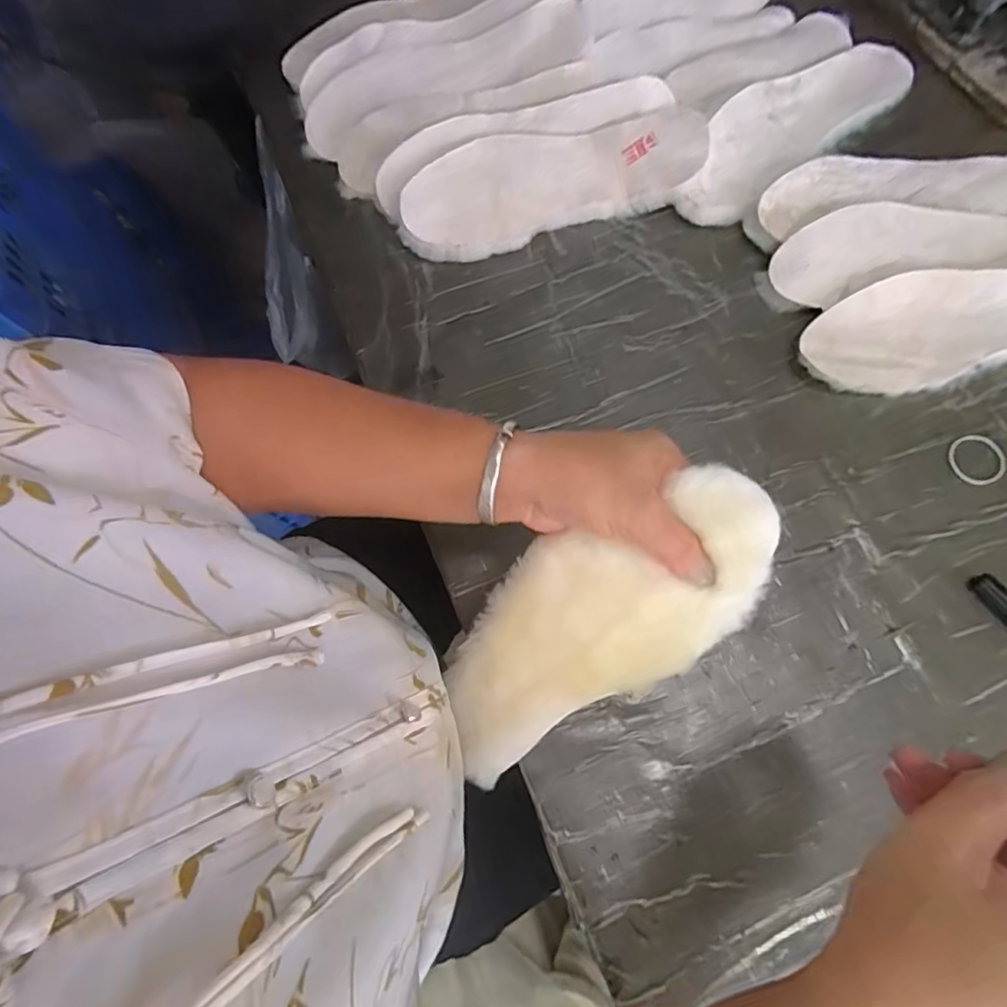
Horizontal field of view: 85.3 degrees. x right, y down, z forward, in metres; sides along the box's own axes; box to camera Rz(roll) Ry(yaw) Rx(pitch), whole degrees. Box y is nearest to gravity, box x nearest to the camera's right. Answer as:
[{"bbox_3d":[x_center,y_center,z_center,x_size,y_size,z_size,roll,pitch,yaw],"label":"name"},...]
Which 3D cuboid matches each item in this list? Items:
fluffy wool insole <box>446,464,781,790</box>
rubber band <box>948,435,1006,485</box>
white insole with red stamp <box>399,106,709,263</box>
[{"bbox_3d":[0.039,0.077,0.321,0.254,0.027,0.096,-44,75,25],"label":"fluffy wool insole"},{"bbox_3d":[0.376,-0.035,0.433,0.042,0.004,0.040,-26,75,-6],"label":"rubber band"},{"bbox_3d":[0.042,-0.301,0.503,0.275,0.030,0.099,-17,93,-3],"label":"white insole with red stamp"}]

